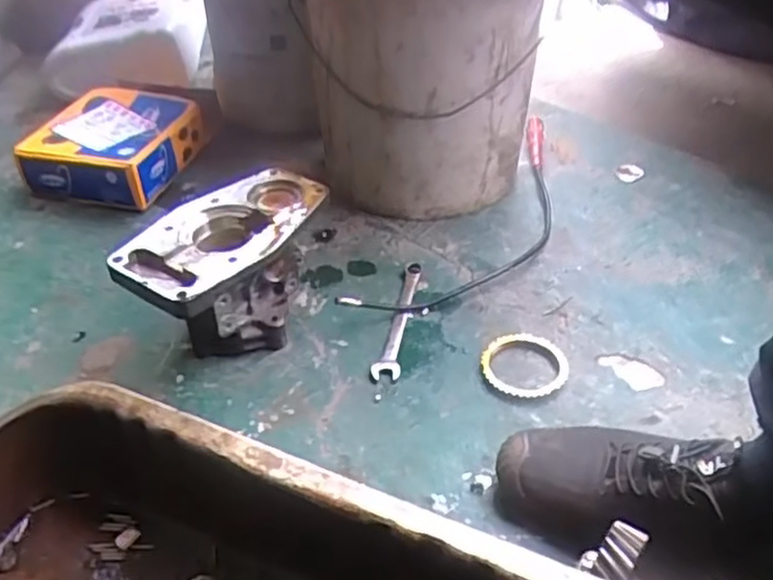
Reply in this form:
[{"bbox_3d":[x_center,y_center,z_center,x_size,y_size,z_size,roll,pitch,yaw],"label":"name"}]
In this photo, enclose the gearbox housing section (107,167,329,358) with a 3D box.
[{"bbox_3d":[-0.144,-0.015,0.682,0.110,0.123,0.204,31,48,32],"label":"gearbox housing section"}]

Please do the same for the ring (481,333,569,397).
[{"bbox_3d":[0.128,0.068,0.658,0.078,0.007,0.077,1,39,0],"label":"ring"}]

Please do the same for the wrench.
[{"bbox_3d":[0.012,0.026,0.717,0.026,0.009,0.166,7,40,7],"label":"wrench"}]

